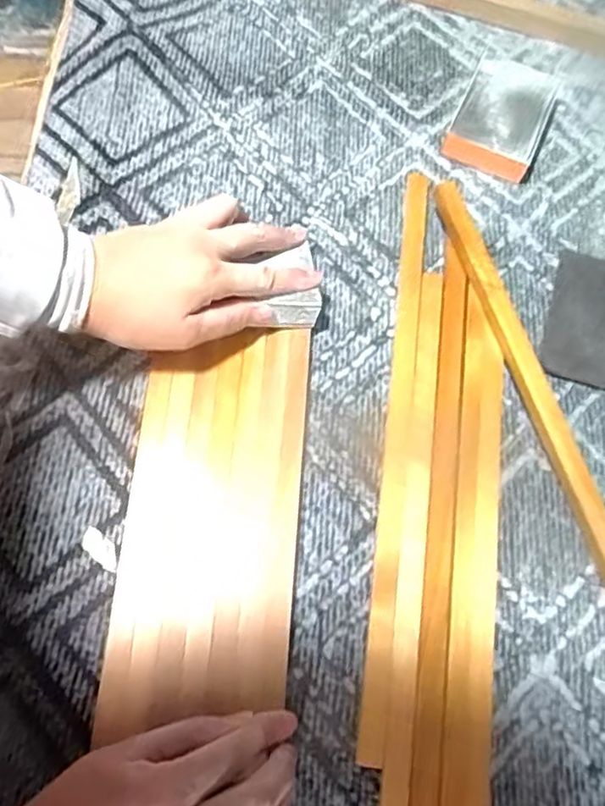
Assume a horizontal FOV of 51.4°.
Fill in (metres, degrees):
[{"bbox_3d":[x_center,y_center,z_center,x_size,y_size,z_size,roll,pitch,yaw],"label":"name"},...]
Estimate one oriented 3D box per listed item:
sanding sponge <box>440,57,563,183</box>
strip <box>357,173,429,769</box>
[{"bbox_3d":[0.164,-0.234,0.518,0.069,0.030,0.091,24,70,6],"label":"sanding sponge"},{"bbox_3d":[0.064,0.013,0.430,0.019,0.013,0.408,9,69,1],"label":"strip"}]

